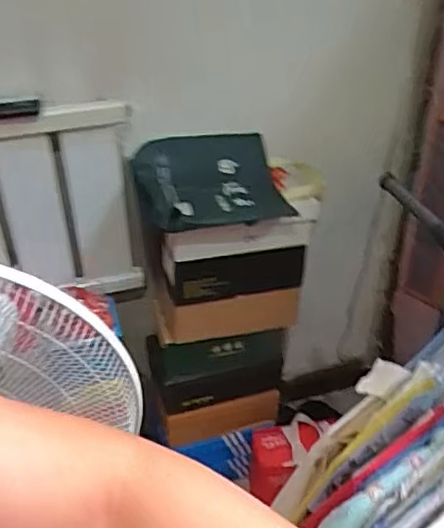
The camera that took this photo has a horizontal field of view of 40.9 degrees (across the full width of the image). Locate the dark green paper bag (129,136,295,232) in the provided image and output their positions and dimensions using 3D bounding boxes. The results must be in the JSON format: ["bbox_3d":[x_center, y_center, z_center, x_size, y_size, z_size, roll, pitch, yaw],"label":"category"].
[{"bbox_3d":[-0.028,-0.187,1.309,0.317,0.101,0.241,-6,35,-10],"label":"dark green paper bag"}]

